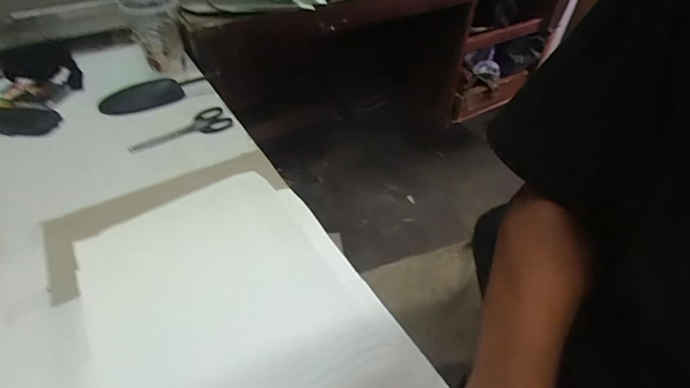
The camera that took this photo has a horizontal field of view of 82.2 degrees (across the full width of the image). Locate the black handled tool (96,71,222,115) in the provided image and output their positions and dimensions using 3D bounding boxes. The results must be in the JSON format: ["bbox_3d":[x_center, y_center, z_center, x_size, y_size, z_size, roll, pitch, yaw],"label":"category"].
[{"bbox_3d":[-0.309,-0.175,0.667,0.194,0.026,0.054,-20,48,-19],"label":"black handled tool"}]

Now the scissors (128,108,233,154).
[{"bbox_3d":[-0.254,-0.096,0.610,0.150,0.006,0.060,-25,50,-23],"label":"scissors"}]

